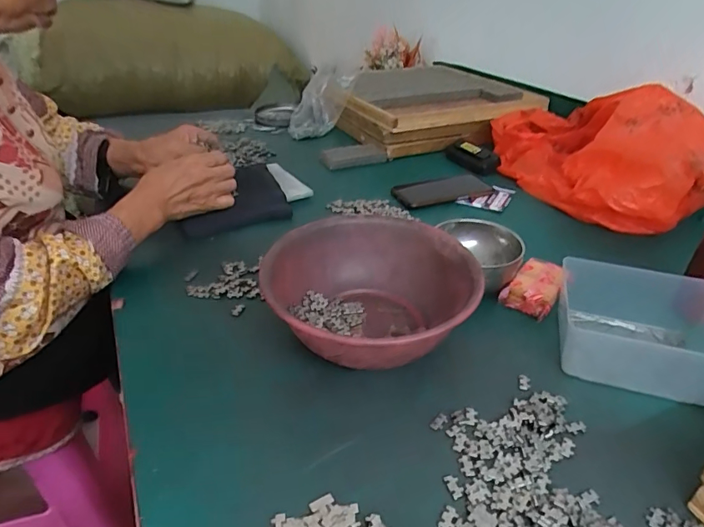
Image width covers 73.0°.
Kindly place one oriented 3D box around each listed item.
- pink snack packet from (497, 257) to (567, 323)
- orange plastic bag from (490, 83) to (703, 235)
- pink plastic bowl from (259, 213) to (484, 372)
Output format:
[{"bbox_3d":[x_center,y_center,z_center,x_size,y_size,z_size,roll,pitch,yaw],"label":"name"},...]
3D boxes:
[{"bbox_3d":[0.215,0.030,0.556,0.053,0.035,0.077,26,40,33],"label":"pink snack packet"},{"bbox_3d":[0.405,-0.205,0.805,0.221,0.163,0.404,-7,34,-13],"label":"orange plastic bag"},{"bbox_3d":[0.017,0.037,0.495,0.205,0.082,0.214,1,33,-1],"label":"pink plastic bowl"}]

